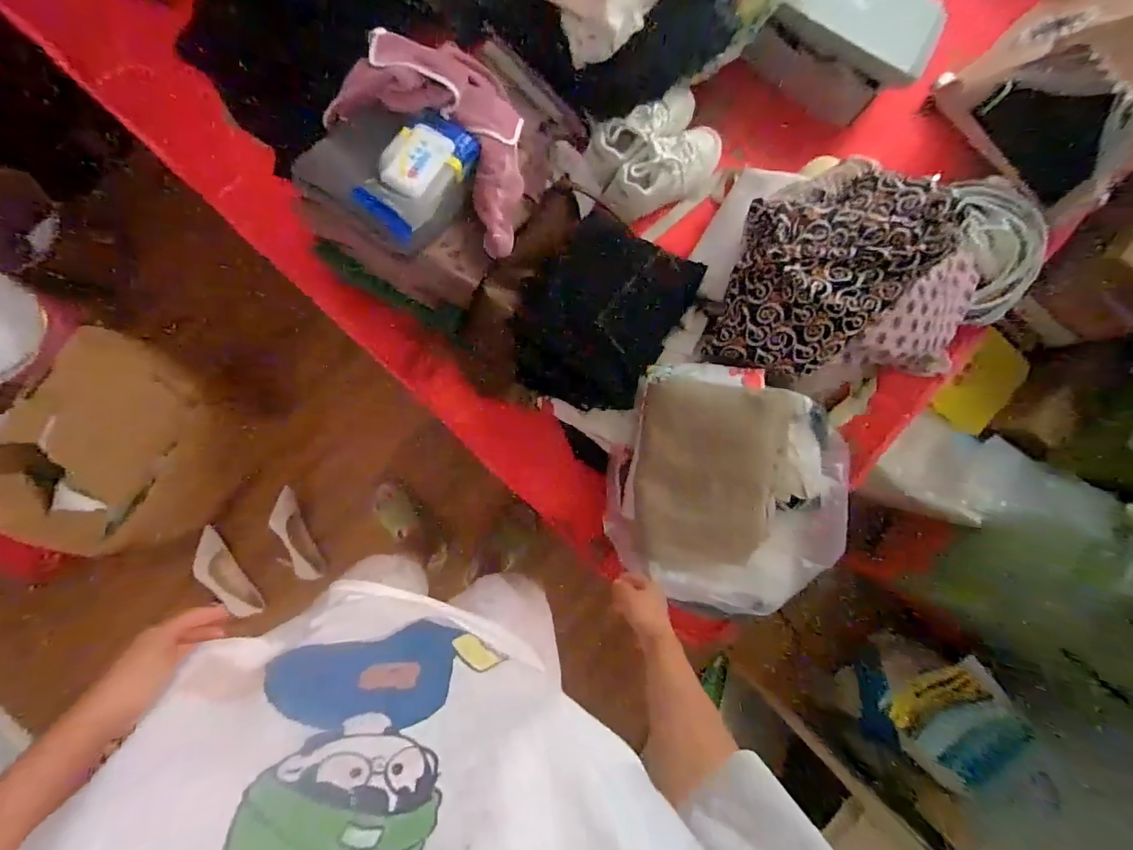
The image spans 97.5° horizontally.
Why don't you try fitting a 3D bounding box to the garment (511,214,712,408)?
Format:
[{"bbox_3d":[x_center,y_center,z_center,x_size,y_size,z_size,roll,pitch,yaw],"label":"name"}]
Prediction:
[{"bbox_3d":[0.056,-0.184,0.847,0.246,0.057,0.308,30,86,-4],"label":"garment"}]

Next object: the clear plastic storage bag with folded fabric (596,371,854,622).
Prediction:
[{"bbox_3d":[0.255,0.099,0.784,0.339,0.133,0.361,12,87,-5],"label":"clear plastic storage bag with folded fabric"}]

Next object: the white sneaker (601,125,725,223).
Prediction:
[{"bbox_3d":[0.195,-0.477,0.948,0.251,0.099,0.106,-24,90,-6],"label":"white sneaker"}]

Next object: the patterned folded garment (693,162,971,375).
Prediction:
[{"bbox_3d":[0.388,-0.245,0.739,0.236,0.151,0.345,21,86,-4],"label":"patterned folded garment"}]

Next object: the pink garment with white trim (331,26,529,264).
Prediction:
[{"bbox_3d":[-0.162,-0.436,0.722,0.315,0.130,0.211,39,85,-3],"label":"pink garment with white trim"}]

